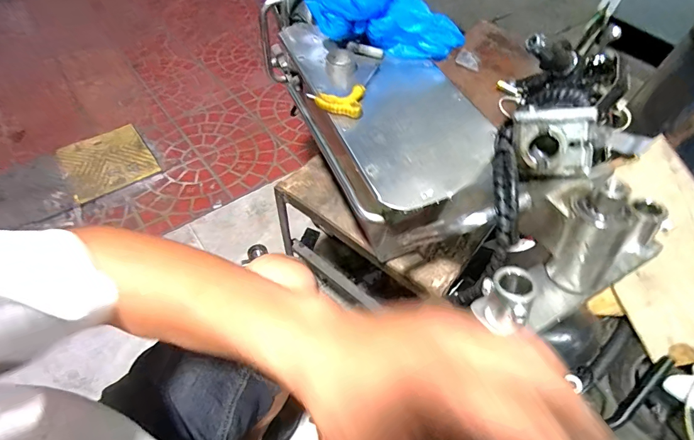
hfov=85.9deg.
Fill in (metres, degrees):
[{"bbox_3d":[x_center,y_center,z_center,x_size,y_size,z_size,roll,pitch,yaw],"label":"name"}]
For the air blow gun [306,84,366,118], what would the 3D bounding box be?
[{"bbox_3d":[-0.016,-0.179,0.548,0.078,0.021,0.063,9,56,0],"label":"air blow gun"}]

